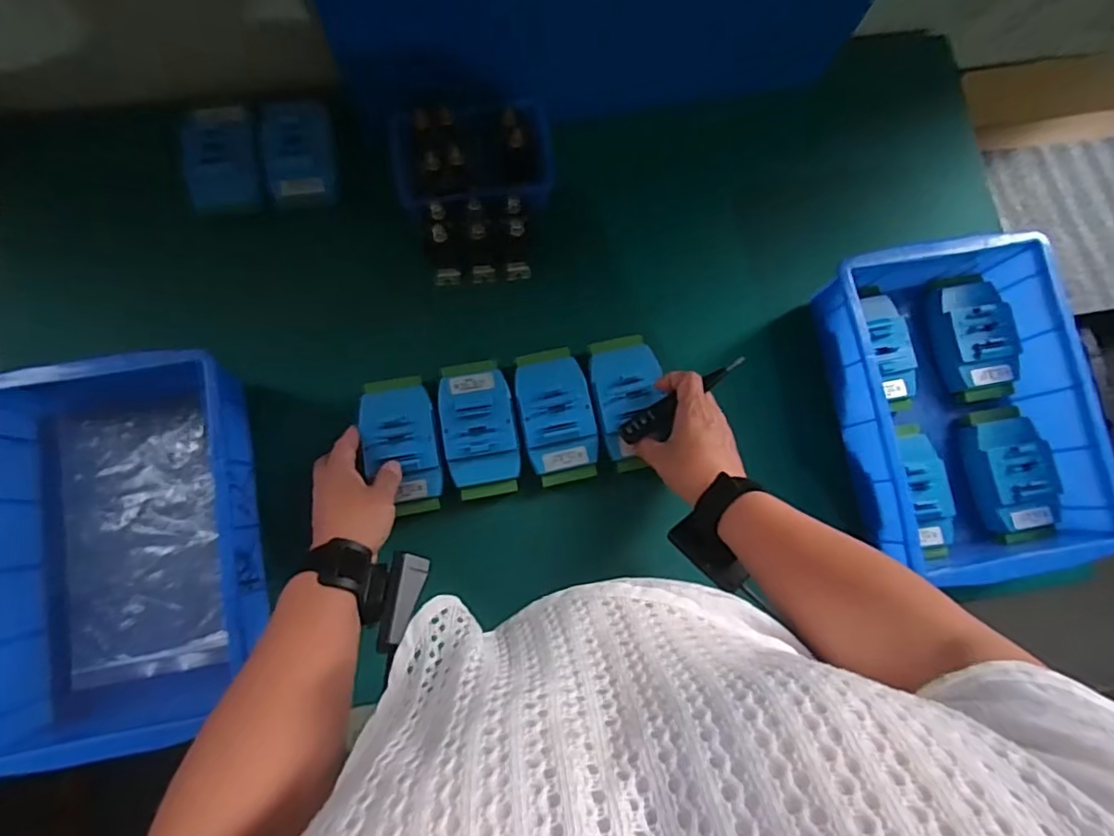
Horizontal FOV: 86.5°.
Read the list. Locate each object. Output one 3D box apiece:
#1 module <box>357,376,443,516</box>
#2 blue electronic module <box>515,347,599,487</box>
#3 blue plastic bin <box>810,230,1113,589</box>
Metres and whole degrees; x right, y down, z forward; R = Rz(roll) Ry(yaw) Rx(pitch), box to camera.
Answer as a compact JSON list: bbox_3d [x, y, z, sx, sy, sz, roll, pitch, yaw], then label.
[{"bbox_3d":[-0.139,0.024,0.529,0.063,0.025,0.122,-10,82,-4],"label":"module"},{"bbox_3d":[-0.001,-0.004,0.540,0.063,0.028,0.123,-11,82,-5],"label":"blue electronic module"},{"bbox_3d":[0.367,-0.011,0.549,0.207,0.090,0.290,-8,82,-4],"label":"blue plastic bin"}]

